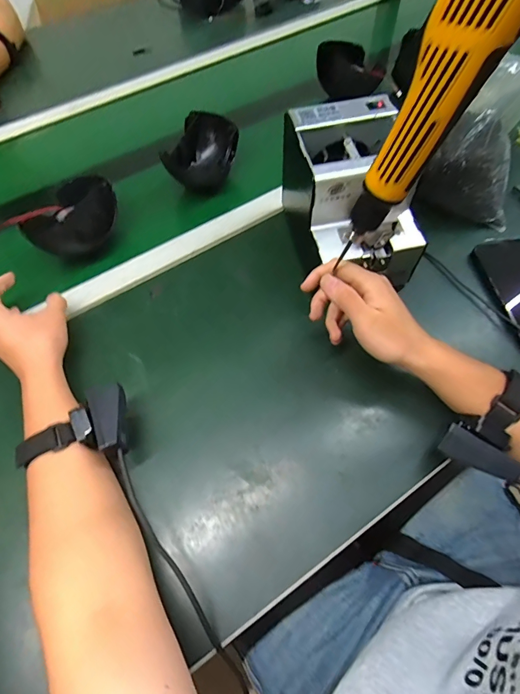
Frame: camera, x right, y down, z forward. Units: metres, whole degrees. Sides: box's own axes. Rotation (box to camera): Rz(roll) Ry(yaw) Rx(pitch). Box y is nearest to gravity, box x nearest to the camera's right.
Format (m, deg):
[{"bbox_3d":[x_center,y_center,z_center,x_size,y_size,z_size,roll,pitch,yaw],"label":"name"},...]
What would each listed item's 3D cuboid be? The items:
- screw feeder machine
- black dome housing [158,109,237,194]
[{"bbox_3d":[0.109,-0.186,0.477,0.131,0.142,0.189,-15,60,-6],"label":"screw feeder machine"},{"bbox_3d":[-0.085,-0.298,0.600,0.088,0.066,0.113,12,61,9],"label":"black dome housing"}]

